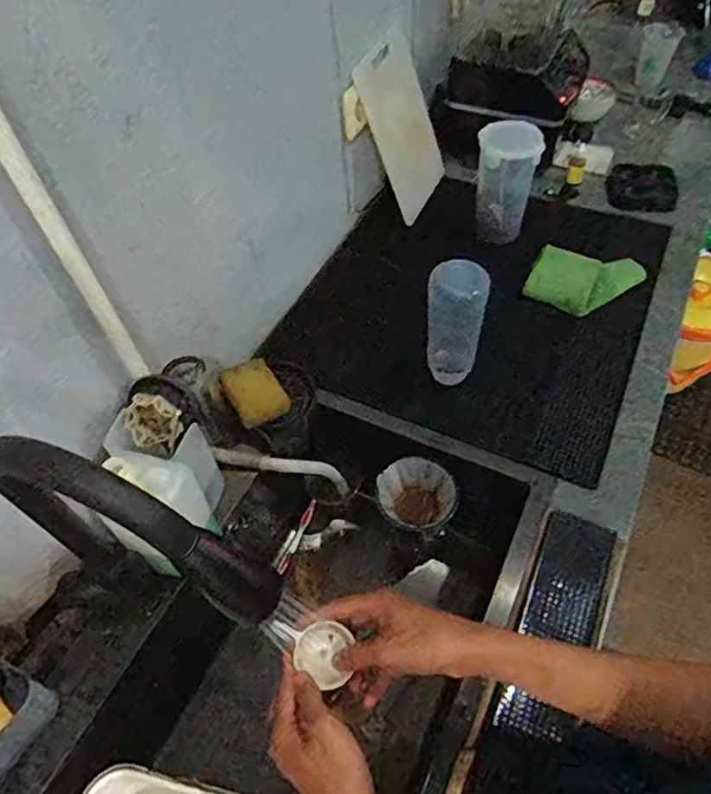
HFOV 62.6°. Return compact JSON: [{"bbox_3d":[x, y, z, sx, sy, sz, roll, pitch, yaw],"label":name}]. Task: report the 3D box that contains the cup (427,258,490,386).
[{"bbox_3d":[0.145,-0.104,0.849,0.076,0.190,0.066,11,55,13],"label":"cup"}]

